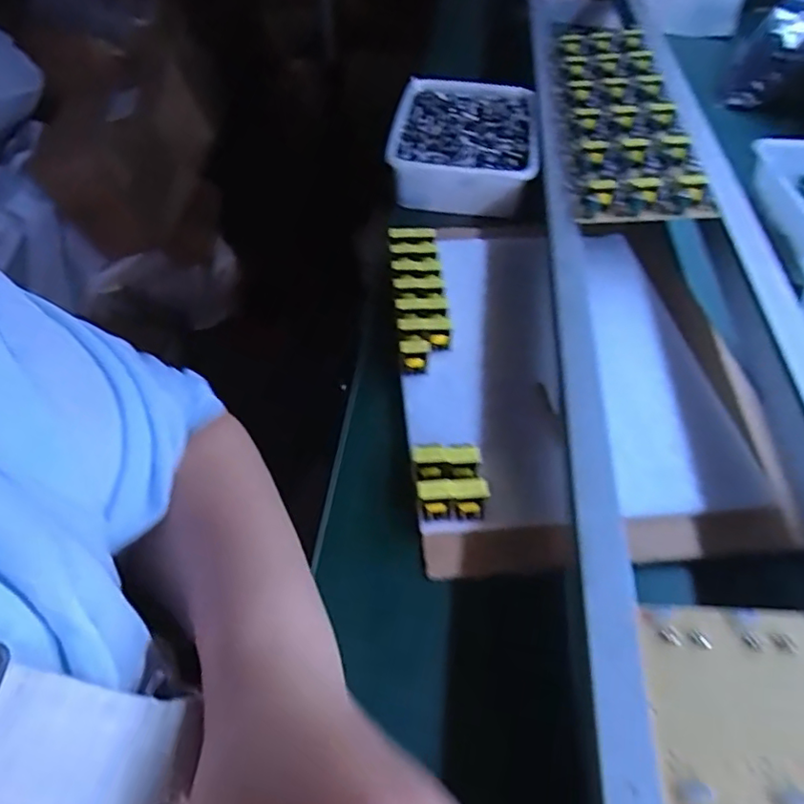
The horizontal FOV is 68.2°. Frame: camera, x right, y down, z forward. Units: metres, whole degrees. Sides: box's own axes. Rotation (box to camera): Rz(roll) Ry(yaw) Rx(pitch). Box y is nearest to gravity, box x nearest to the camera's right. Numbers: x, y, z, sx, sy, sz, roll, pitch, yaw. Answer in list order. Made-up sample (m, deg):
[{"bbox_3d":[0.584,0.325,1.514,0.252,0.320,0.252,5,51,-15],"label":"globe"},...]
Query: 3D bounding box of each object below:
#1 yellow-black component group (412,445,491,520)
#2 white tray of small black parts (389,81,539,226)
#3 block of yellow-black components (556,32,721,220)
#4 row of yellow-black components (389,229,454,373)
[{"bbox_3d":[0.028,0.050,0.362,0.040,0.024,0.044,-3,49,-5],"label":"yellow-black component group"},{"bbox_3d":[0.064,-0.270,0.630,0.145,0.059,0.196,7,49,4],"label":"white tray of small black parts"},{"bbox_3d":[0.220,-0.302,0.610,0.101,0.034,0.401,6,49,3],"label":"block of yellow-black components"},{"bbox_3d":[0.014,-0.088,0.477,0.040,0.016,0.160,-2,49,-3],"label":"row of yellow-black components"}]

